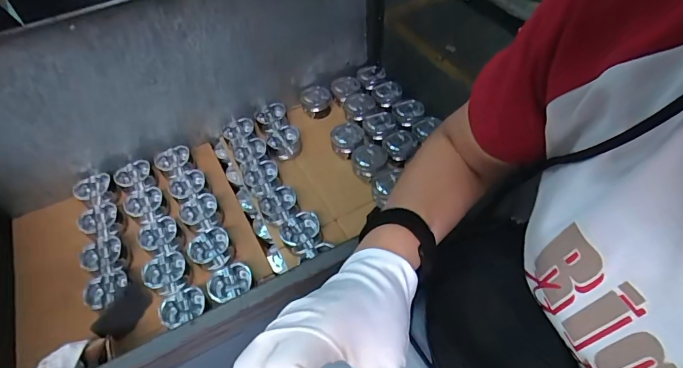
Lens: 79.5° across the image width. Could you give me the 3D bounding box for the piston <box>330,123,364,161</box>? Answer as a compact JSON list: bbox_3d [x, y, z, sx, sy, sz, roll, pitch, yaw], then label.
[{"bbox_3d":[0.020,-0.109,1.030,0.074,0.059,0.076,-1,50,2],"label":"piston"}]

